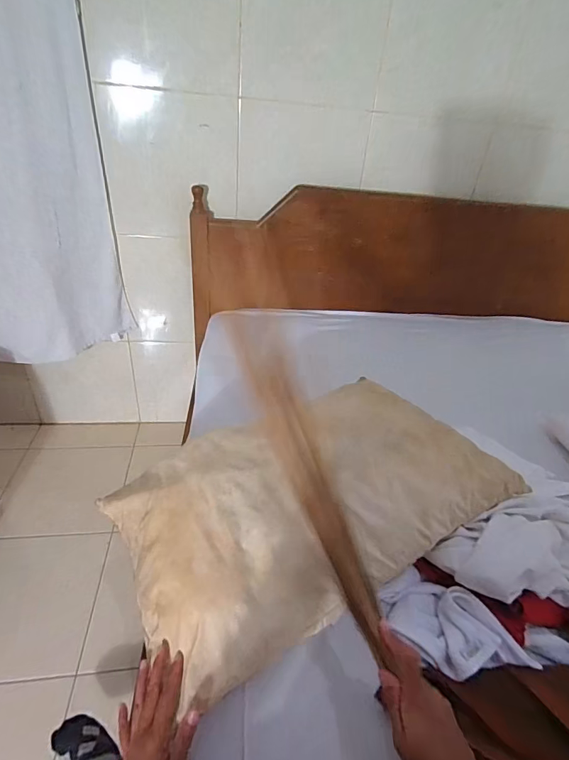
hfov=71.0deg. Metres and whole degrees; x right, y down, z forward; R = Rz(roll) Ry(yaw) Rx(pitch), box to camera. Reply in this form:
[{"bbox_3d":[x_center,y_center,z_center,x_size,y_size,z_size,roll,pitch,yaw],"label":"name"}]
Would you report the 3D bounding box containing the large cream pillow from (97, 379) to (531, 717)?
[{"bbox_3d":[0.037,0.161,0.671,0.570,0.156,0.377,-15,39,-27],"label":"large cream pillow"}]

